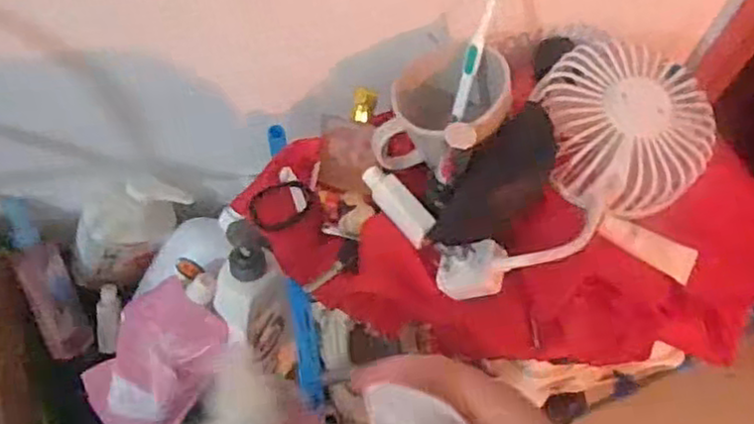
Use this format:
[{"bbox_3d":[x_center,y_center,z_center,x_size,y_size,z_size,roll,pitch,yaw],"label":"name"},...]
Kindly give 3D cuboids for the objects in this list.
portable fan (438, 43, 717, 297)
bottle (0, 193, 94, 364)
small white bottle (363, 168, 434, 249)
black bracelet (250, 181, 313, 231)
[{"bbox_3d":[0.160,-0.024,0.541,0.146,0.057,0.247,28,69,11],"label":"portable fan"},{"bbox_3d":[-0.375,0.074,0.793,0.049,0.037,0.191,-19,104,-9],"label":"bottle"},{"bbox_3d":[0.016,-0.009,0.563,0.022,0.025,0.079,-34,71,-15],"label":"small white bottle"},{"bbox_3d":[-0.080,-0.008,0.594,0.053,0.011,0.040,-20,68,-9],"label":"black bracelet"}]

